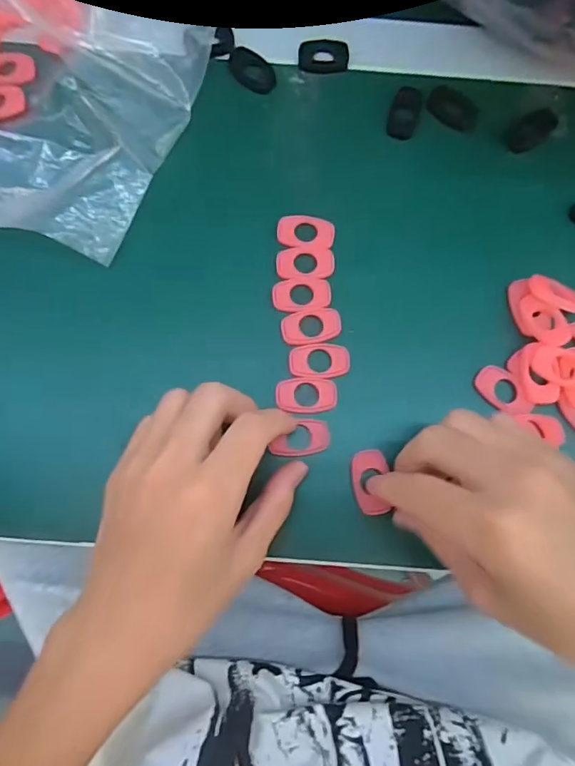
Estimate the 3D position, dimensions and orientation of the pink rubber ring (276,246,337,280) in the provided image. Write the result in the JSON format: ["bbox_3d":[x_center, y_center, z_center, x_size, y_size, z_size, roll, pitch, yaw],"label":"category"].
[{"bbox_3d":[0.010,-0.068,0.269,0.032,0.004,0.019,-2,79,-2],"label":"pink rubber ring"}]

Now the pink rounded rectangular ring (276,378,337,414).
[{"bbox_3d":[0.010,0.006,0.253,0.032,0.004,0.019,0,79,-1],"label":"pink rounded rectangular ring"}]

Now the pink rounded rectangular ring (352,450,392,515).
[{"bbox_3d":[0.042,0.050,0.244,0.017,0.009,0.032,0,71,-1],"label":"pink rounded rectangular ring"}]

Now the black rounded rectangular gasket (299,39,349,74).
[{"bbox_3d":[0.022,-0.200,0.295,0.031,0.008,0.016,-2,79,-2],"label":"black rounded rectangular gasket"}]

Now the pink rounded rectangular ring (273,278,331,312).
[{"bbox_3d":[0.008,-0.049,0.265,0.032,0.004,0.018,-4,79,-2],"label":"pink rounded rectangular ring"}]

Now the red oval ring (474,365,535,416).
[{"bbox_3d":[0.115,0.005,0.257,0.020,0.006,0.031,-32,81,-7],"label":"red oval ring"}]

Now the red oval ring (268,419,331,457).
[{"bbox_3d":[0.007,0.029,0.251,0.030,0.004,0.019,-3,79,-2],"label":"red oval ring"}]

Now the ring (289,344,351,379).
[{"bbox_3d":[0.017,-0.012,0.257,0.032,0.004,0.018,-2,79,-2],"label":"ring"}]

